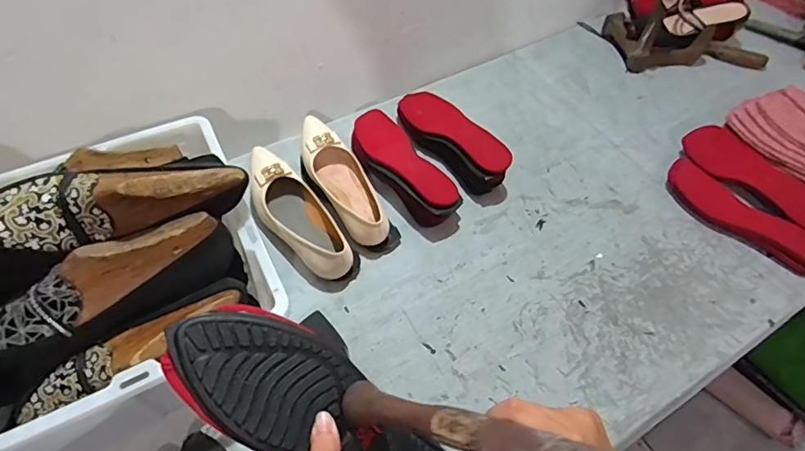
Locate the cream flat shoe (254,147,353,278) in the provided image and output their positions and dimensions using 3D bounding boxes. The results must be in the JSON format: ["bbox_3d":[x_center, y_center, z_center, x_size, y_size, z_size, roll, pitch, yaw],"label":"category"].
[{"bbox_3d":[-0.157,-0.014,0.724,0.090,0.068,0.249,-26,57,-19],"label":"cream flat shoe"}]

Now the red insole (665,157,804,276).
[{"bbox_3d":[0.525,-0.015,0.753,0.081,0.039,0.252,-34,60,-23],"label":"red insole"}]

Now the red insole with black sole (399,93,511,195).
[{"bbox_3d":[0.084,-0.151,0.832,0.079,0.070,0.249,-33,60,-22],"label":"red insole with black sole"}]

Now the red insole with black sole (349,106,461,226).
[{"bbox_3d":[-0.004,-0.091,0.785,0.082,0.066,0.242,-25,57,-17],"label":"red insole with black sole"}]

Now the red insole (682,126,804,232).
[{"bbox_3d":[0.569,-0.076,0.781,0.088,0.030,0.239,-34,61,-11],"label":"red insole"}]

